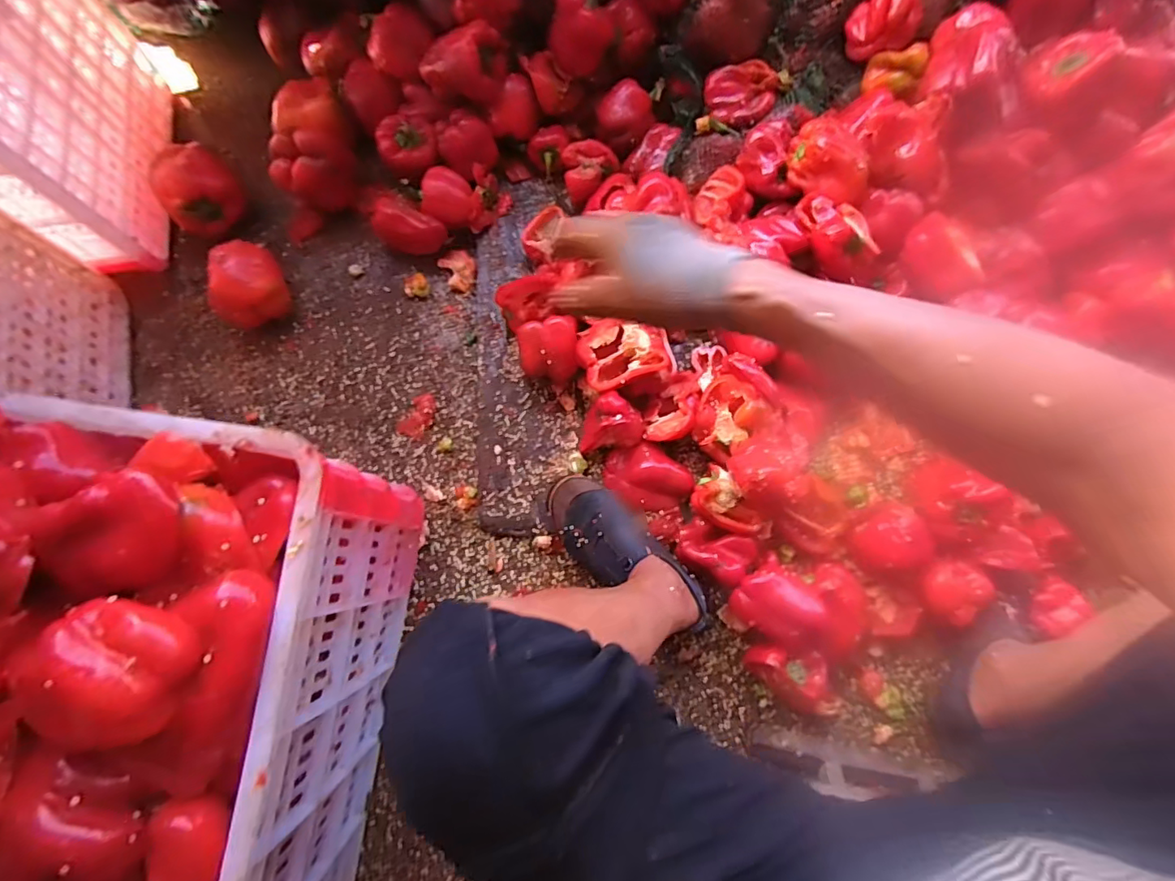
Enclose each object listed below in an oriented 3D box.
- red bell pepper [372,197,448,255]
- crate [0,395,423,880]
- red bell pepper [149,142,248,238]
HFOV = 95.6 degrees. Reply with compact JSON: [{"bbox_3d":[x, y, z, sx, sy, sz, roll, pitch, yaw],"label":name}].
[{"bbox_3d":[-0.247,-0.289,0.737,0.095,0.056,0.057,27,78,5],"label":"red bell pepper"},{"bbox_3d":[-0.385,0.232,0.451,0.328,0.312,0.470,6,77,0],"label":"crate"},{"bbox_3d":[-0.533,-0.344,0.750,0.102,0.102,0.095,0,77,-1],"label":"red bell pepper"}]

